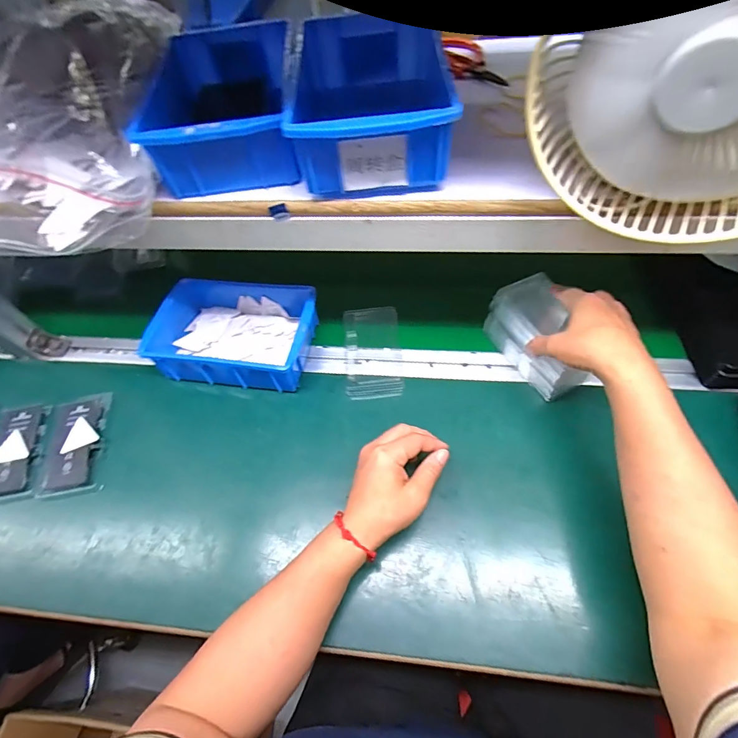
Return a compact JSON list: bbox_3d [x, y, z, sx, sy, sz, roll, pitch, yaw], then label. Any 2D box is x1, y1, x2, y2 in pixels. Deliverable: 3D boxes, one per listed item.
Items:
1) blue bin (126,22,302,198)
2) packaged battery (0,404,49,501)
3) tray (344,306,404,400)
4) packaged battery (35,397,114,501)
[{"bbox_3d":[-0.136,-0.249,0.396,0.118,0.071,0.199,-6,58,2],"label":"blue bin"},{"bbox_3d":[-0.446,0.099,0.511,0.070,0.010,0.124,-8,58,0],"label":"packaged battery"},{"bbox_3d":[0.006,-0.024,0.544,0.071,0.021,0.136,-4,58,3],"label":"tray"},{"bbox_3d":[-0.365,0.092,0.508,0.065,0.009,0.122,-8,58,0],"label":"packaged battery"}]

